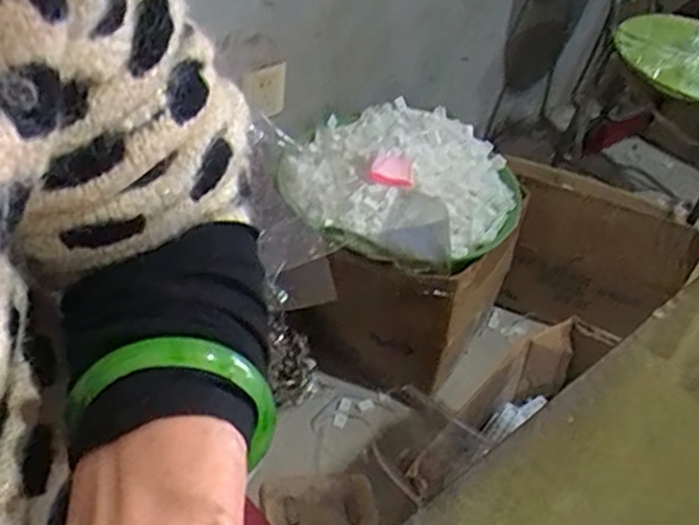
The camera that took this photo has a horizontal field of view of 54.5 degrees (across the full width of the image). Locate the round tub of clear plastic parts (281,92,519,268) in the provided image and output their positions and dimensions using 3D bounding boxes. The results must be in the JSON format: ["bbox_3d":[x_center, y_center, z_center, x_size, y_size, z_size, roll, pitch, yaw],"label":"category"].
[{"bbox_3d":[0.080,-0.135,1.079,0.358,0.084,0.349,6,43,-5],"label":"round tub of clear plastic parts"}]

